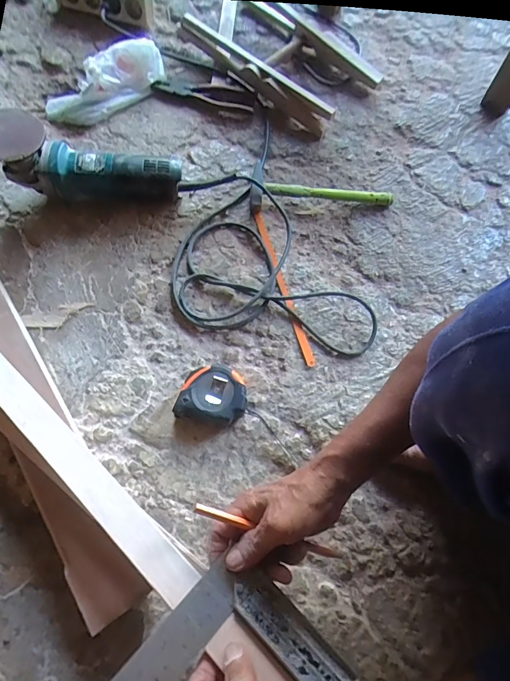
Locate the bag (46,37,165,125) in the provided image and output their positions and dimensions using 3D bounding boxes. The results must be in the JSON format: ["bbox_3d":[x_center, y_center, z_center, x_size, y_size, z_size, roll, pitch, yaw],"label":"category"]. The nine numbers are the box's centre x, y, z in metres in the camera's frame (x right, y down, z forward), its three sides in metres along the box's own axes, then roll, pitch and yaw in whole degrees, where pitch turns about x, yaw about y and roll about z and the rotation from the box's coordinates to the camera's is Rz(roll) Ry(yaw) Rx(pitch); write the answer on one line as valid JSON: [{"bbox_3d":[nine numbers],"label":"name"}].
[{"bbox_3d":[-0.267,-0.461,0.693,0.116,0.061,0.210,37,70,11],"label":"bag"}]

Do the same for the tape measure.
[{"bbox_3d":[-0.054,0.068,0.505,0.084,0.043,0.069,6,68,-1],"label":"tape measure"}]

